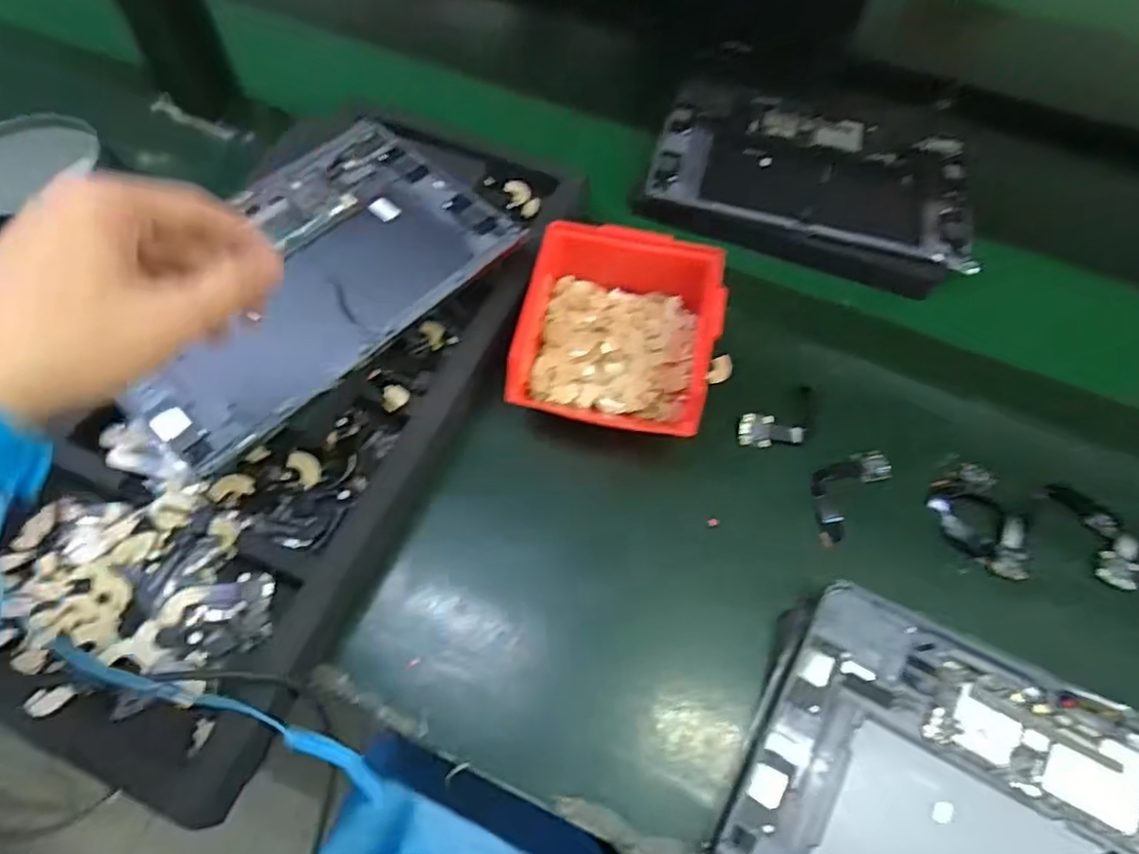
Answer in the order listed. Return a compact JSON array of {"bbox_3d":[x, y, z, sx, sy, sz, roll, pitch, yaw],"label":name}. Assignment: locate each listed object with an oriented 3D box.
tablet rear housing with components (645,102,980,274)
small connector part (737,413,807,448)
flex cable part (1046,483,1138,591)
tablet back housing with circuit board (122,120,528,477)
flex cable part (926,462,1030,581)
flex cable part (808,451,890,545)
[{"bbox_3d":[0.204,-0.215,0.558,0.253,0.021,0.163,16,60,7],"label":"tablet rear housing with components"},{"bbox_3d":[0.137,0.003,0.452,0.043,0.006,0.019,12,60,5],"label":"small connector part"},{"bbox_3d":[0.334,0.065,0.419,0.037,0.015,0.070,-17,61,-12],"label":"flex cable part"},{"bbox_3d":[-0.172,-0.097,0.437,0.163,0.014,0.256,36,64,18],"label":"tablet back housing with circuit board"},{"bbox_3d":[0.260,0.060,0.423,0.050,0.018,0.075,-16,56,-16],"label":"flex cable part"},{"bbox_3d":[0.180,0.039,0.437,0.036,0.020,0.076,40,65,19],"label":"flex cable part"}]

